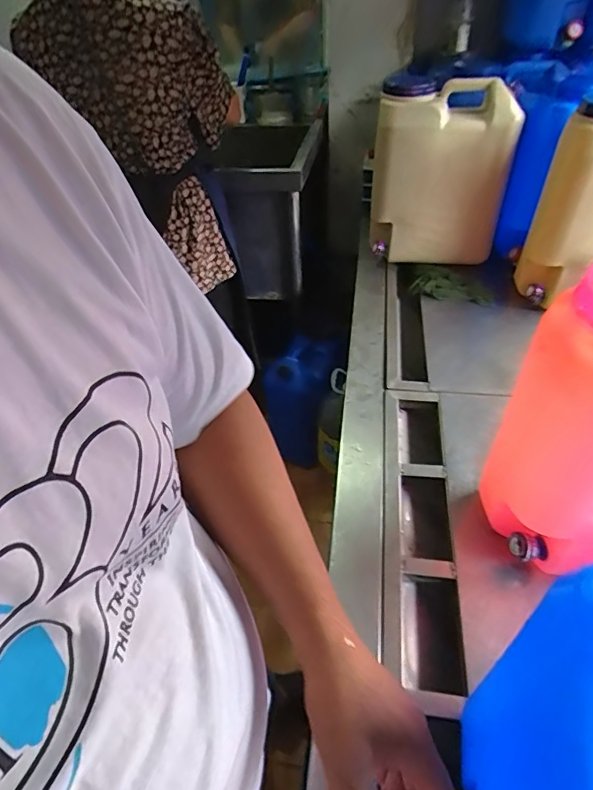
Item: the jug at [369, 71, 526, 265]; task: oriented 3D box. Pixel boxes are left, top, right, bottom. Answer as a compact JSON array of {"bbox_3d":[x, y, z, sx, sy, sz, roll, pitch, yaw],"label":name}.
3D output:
[{"bbox_3d":[0.347,-0.522,1.157,0.282,0.425,0.181,-10,44,-6],"label":"jug"}]

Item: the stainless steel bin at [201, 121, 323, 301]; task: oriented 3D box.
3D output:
[{"bbox_3d":[-0.079,-0.615,1.521,0.299,0.401,0.488,3,44,8],"label":"stainless steel bin"}]

